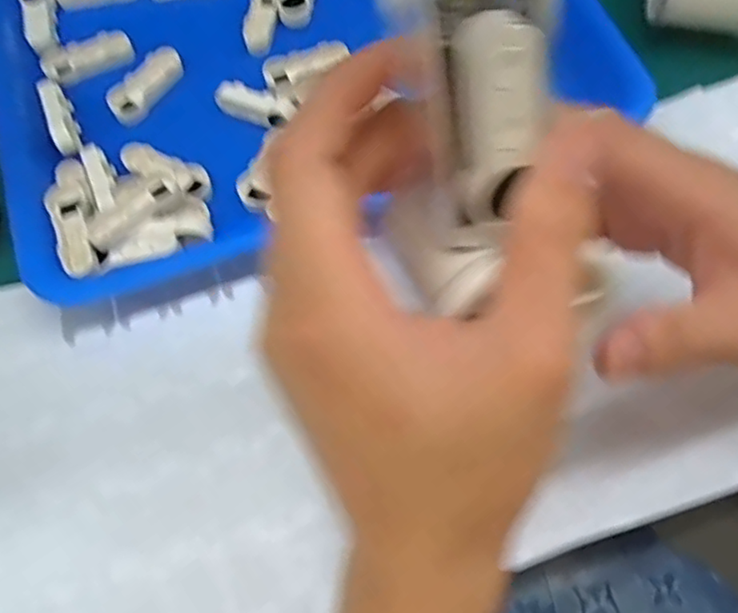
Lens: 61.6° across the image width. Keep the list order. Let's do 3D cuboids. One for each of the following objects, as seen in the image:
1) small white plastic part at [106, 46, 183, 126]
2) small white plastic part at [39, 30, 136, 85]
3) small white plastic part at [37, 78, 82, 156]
[{"bbox_3d":[-0.126,-0.126,0.352,0.020,0.011,0.050,35,70,14],"label":"small white plastic part"},{"bbox_3d":[-0.164,-0.146,0.360,0.051,0.008,0.023,-20,68,-9],"label":"small white plastic part"},{"bbox_3d":[-0.169,-0.104,0.339,0.013,0.016,0.053,-23,68,-10],"label":"small white plastic part"}]

